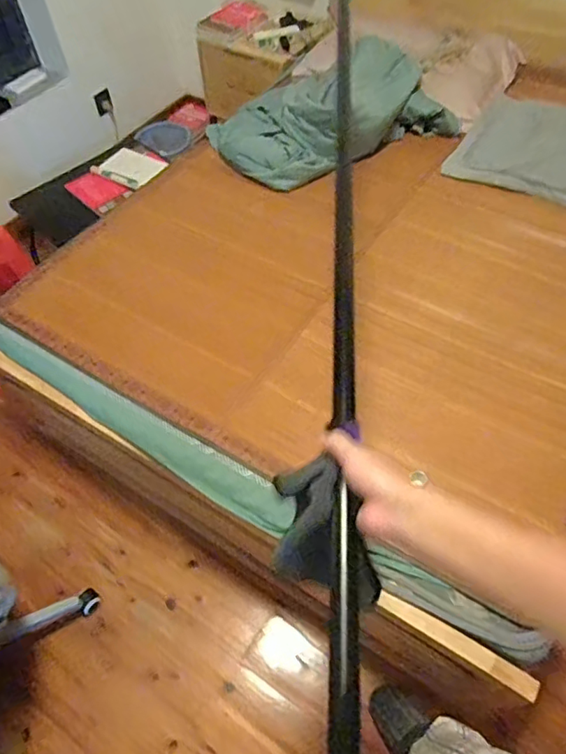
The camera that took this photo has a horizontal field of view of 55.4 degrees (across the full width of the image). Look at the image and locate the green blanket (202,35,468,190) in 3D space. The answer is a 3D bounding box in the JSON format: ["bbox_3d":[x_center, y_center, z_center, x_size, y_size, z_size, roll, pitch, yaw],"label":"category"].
[{"bbox_3d":[0.144,-0.906,1.776,0.726,0.191,0.529,-29,59,-17],"label":"green blanket"}]

